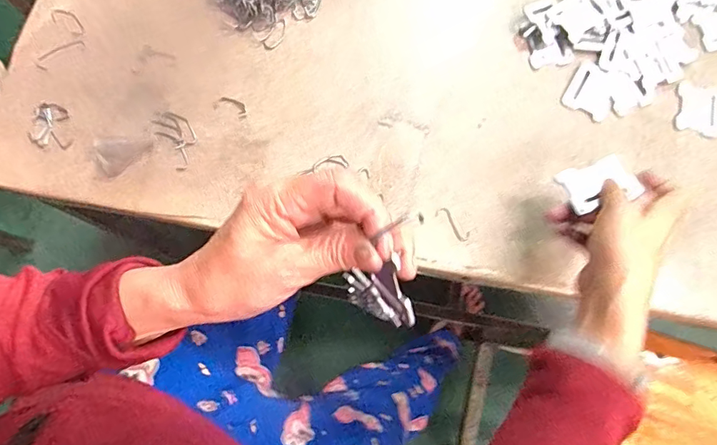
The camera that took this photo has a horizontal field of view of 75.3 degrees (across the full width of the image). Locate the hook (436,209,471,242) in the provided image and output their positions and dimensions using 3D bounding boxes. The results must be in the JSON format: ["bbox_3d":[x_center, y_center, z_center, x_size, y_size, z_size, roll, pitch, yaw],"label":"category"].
[{"bbox_3d":[0.088,0.002,0.432,0.013,0.004,0.037,-42,80,-12],"label":"hook"}]

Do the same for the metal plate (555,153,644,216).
[{"bbox_3d":[0.193,-0.033,0.376,0.056,0.005,0.040,-22,60,-2],"label":"metal plate"}]

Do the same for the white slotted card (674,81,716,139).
[{"bbox_3d":[0.342,-0.113,0.463,0.047,0.004,0.055,11,75,1],"label":"white slotted card"}]

